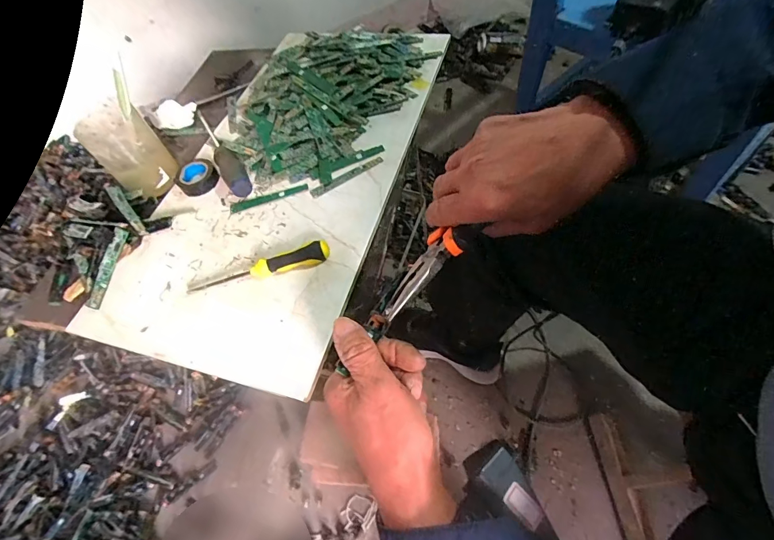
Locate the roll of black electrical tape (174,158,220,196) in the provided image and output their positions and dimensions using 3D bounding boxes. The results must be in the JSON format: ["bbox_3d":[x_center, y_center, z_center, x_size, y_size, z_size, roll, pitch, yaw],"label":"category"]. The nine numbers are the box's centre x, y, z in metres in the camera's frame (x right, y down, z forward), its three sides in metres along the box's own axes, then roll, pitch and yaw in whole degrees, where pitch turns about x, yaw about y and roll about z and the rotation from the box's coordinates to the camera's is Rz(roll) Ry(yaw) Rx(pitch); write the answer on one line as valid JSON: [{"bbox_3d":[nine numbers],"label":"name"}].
[{"bbox_3d":[-0.248,-0.121,0.527,0.050,0.020,0.049,-5,56,8],"label":"roll of black electrical tape"}]

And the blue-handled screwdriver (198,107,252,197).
[{"bbox_3d":[-0.234,-0.168,0.547,0.026,0.032,0.232,-33,57,-11],"label":"blue-handled screwdriver"}]

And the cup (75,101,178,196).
[{"bbox_3d":[-0.334,-0.156,0.518,0.075,0.097,0.079,-5,56,8],"label":"cup"}]

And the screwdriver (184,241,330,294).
[{"bbox_3d":[-0.136,-0.002,0.427,0.153,0.027,0.019,-16,55,0],"label":"screwdriver"}]

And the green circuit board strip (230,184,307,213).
[{"bbox_3d":[-0.146,-0.089,0.501,0.097,0.006,0.011,-20,55,-2],"label":"green circuit board strip"}]

